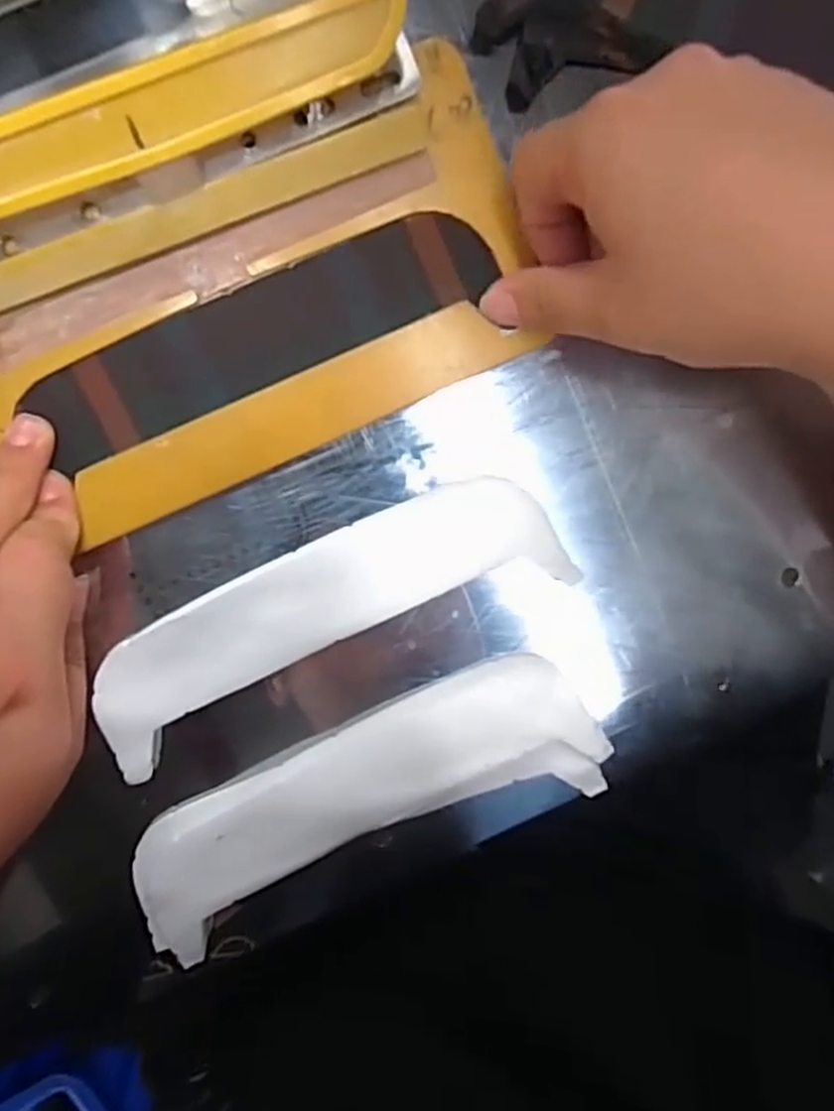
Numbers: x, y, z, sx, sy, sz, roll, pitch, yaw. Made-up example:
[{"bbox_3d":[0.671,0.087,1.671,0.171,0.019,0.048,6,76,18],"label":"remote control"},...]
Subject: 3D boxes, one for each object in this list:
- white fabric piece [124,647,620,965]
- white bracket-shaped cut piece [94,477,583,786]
[{"bbox_3d":[-0.021,0.100,0.298,0.195,0.009,0.067,-21,100,-3],"label":"white fabric piece"},{"bbox_3d":[-0.036,0.024,0.290,0.193,0.007,0.054,-25,100,-2],"label":"white bracket-shaped cut piece"}]

